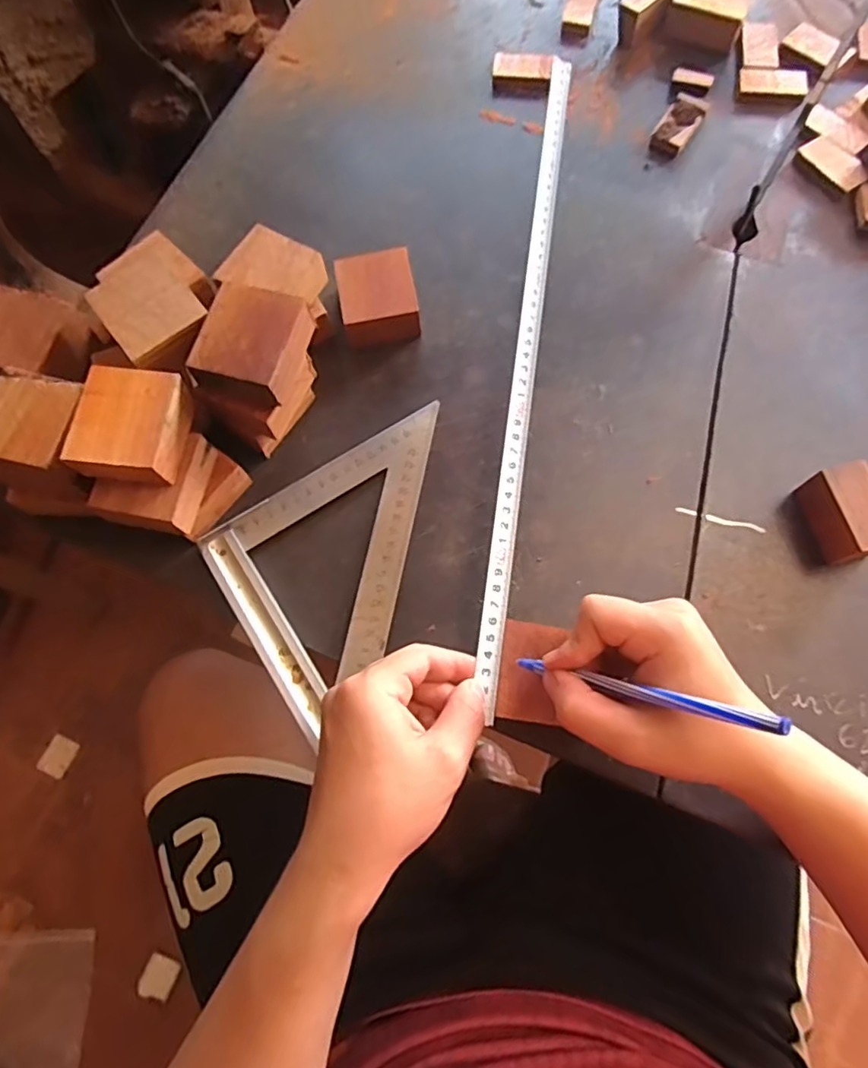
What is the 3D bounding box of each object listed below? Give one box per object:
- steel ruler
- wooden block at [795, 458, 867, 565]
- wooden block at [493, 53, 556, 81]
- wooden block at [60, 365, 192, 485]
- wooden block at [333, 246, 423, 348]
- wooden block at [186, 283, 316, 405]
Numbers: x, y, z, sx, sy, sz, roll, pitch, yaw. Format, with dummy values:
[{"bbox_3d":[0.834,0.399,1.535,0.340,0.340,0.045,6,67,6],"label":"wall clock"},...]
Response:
[{"bbox_3d":[0.062,-0.130,0.405,0.020,0.004,0.474,10,75,-4],"label":"steel ruler"},{"bbox_3d":[0.258,-0.011,0.377,0.034,0.037,0.057,-12,73,-1],"label":"wooden block"},{"bbox_3d":[0.078,-0.409,0.527,0.051,0.013,0.023,4,72,4],"label":"wooden block"},{"bbox_3d":[-0.181,-0.062,0.355,0.057,0.027,0.066,7,74,5],"label":"wooden block"},{"bbox_3d":[-0.041,-0.171,0.444,0.054,0.031,0.063,-11,72,-1],"label":"wooden block"},{"bbox_3d":[-0.113,-0.117,0.370,0.056,0.025,0.065,17,74,7],"label":"wooden block"}]

